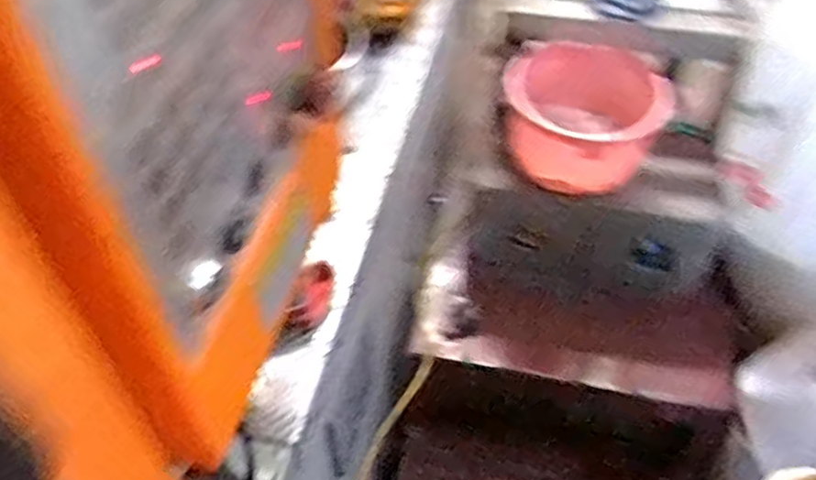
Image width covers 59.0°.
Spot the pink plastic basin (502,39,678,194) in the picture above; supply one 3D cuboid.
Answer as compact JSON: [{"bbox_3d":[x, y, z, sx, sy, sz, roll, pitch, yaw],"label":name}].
[{"bbox_3d":[0.275,-0.199,1.119,0.248,0.144,0.243,0,50,-1],"label":"pink plastic basin"}]

